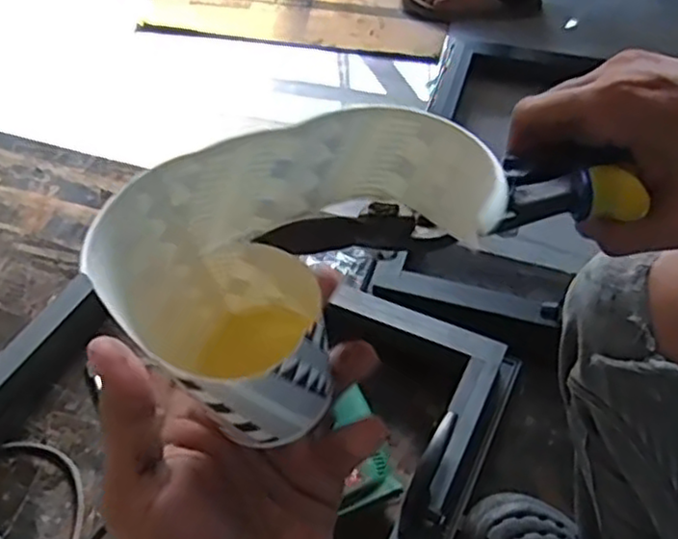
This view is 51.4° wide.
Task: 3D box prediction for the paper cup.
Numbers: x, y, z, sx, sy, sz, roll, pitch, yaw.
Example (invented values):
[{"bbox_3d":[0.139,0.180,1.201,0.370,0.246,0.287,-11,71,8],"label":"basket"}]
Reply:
[{"bbox_3d":[-0.014,-0.001,0.261,0.129,0.082,0.072,-33,59,-19],"label":"paper cup"}]

